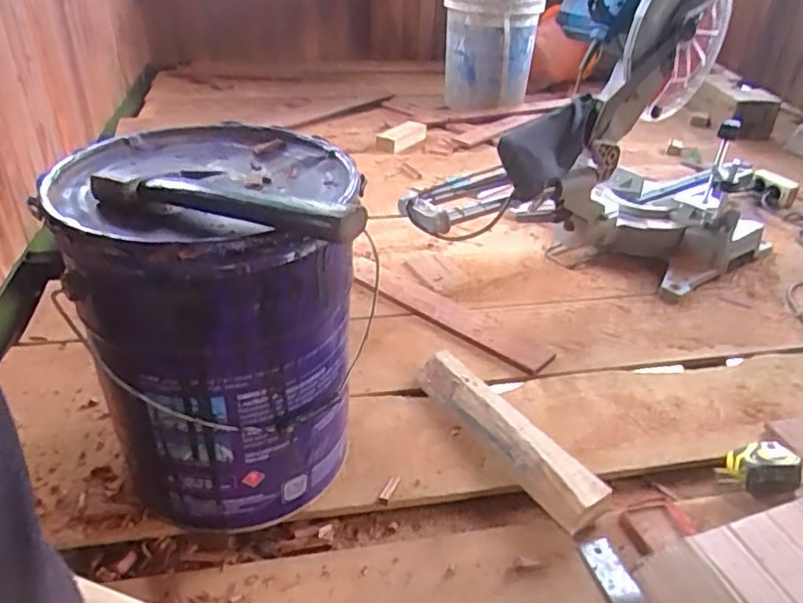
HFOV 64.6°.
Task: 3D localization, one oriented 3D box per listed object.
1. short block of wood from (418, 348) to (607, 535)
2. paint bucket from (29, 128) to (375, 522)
[{"bbox_3d":[0.130,0.169,0.835,0.068,0.039,0.312,-20,40,-30],"label":"short block of wood"},{"bbox_3d":[-0.189,0.025,0.712,0.265,0.391,0.285,0,34,-4],"label":"paint bucket"}]

